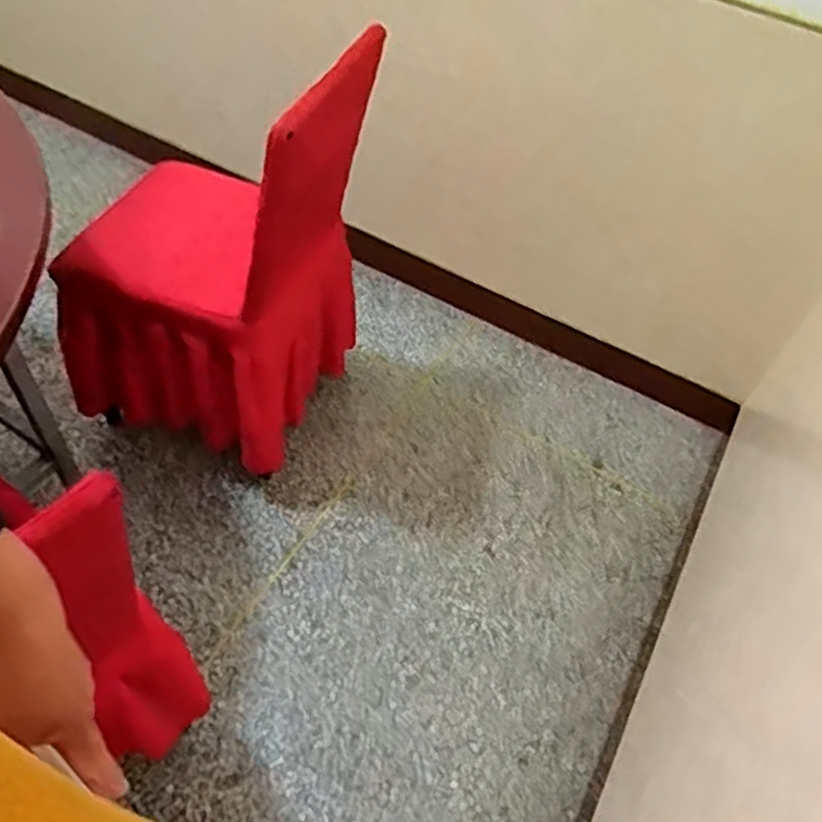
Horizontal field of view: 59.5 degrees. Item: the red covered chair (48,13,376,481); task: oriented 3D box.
[{"bbox_3d":[-0.376,-0.294,1.382,0.471,0.791,0.419,19,52,8],"label":"red covered chair"}]

